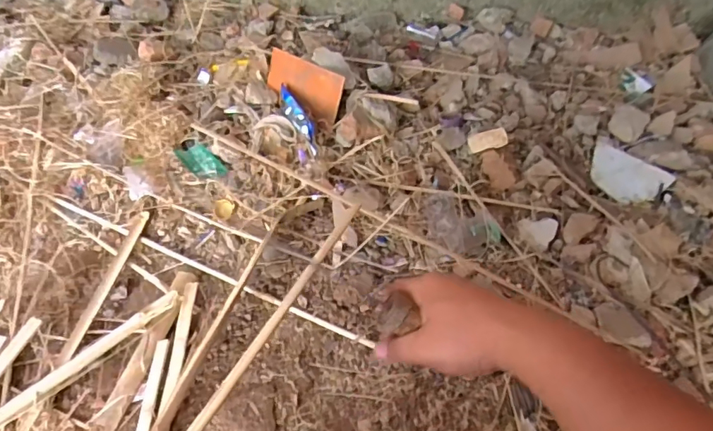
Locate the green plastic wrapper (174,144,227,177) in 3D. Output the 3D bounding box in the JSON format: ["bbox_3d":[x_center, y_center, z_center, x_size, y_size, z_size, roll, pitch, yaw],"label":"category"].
[{"bbox_3d":[-0.318,-0.111,1.027,0.106,0.020,0.052,36,62,22],"label":"green plastic wrapper"}]

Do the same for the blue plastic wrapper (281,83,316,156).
[{"bbox_3d":[-0.124,-0.208,1.054,0.028,0.042,0.195,-22,54,-15],"label":"blue plastic wrapper"}]

